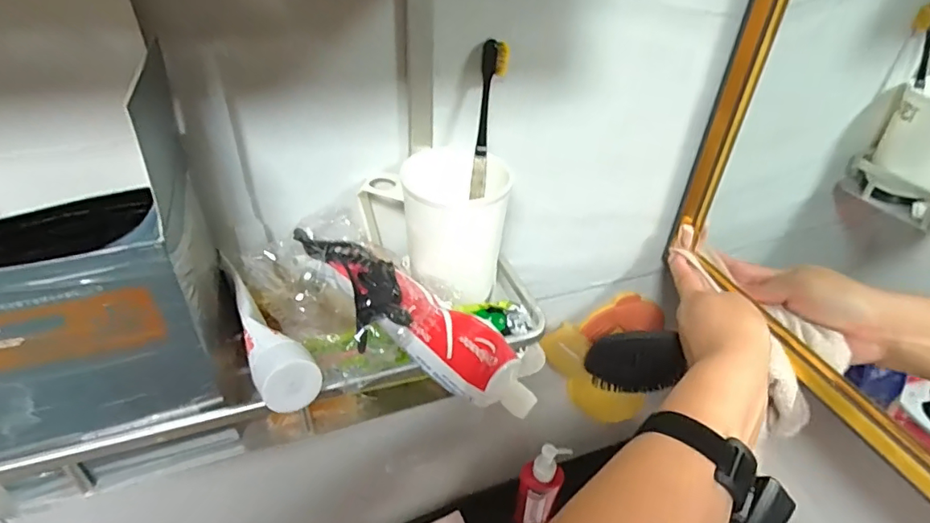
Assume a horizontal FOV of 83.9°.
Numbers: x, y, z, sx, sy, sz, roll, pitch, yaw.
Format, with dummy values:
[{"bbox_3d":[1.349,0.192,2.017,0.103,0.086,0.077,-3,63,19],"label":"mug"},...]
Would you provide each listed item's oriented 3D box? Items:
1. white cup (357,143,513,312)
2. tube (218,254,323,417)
[{"bbox_3d":[-0.021,-0.039,0.413,0.106,0.098,0.093,10,40,9],"label":"white cup"},{"bbox_3d":[-0.121,0.042,0.310,0.031,0.035,0.101,-23,46,-27],"label":"tube"}]

